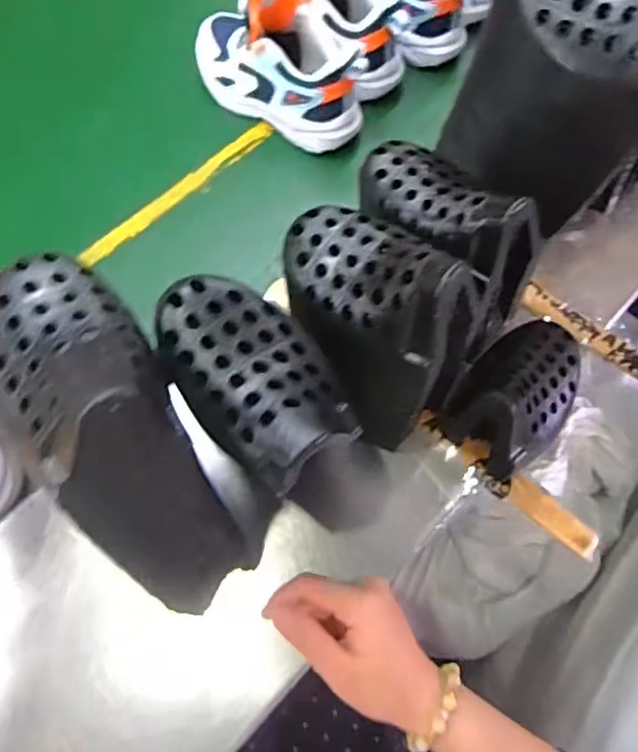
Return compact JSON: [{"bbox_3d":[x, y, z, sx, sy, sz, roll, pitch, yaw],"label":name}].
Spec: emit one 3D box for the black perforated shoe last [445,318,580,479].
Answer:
[{"bbox_3d":[0.152,0.010,0.427,0.113,0.072,0.081,-38,71,-15],"label":"black perforated shoe last"}]

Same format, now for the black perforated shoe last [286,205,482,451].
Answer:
[{"bbox_3d":[0.034,-0.033,0.390,0.079,0.174,0.131,-38,71,-15],"label":"black perforated shoe last"}]

